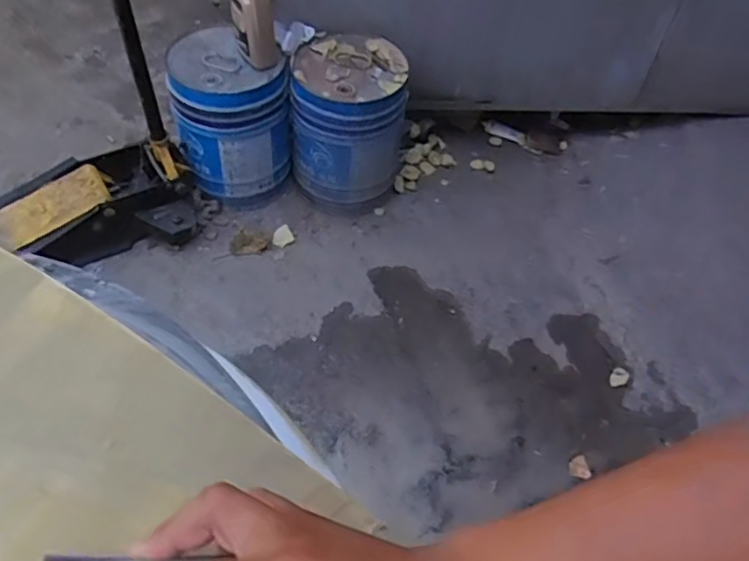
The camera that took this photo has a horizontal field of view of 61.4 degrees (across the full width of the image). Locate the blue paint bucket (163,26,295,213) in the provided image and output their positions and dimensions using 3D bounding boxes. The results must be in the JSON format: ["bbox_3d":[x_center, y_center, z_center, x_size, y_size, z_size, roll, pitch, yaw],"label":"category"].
[{"bbox_3d":[-0.323,-0.364,1.467,0.249,0.337,0.239,-5,53,-9],"label":"blue paint bucket"}]

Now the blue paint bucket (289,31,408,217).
[{"bbox_3d":[-0.059,-0.366,1.494,0.257,0.342,0.249,7,52,1],"label":"blue paint bucket"}]

